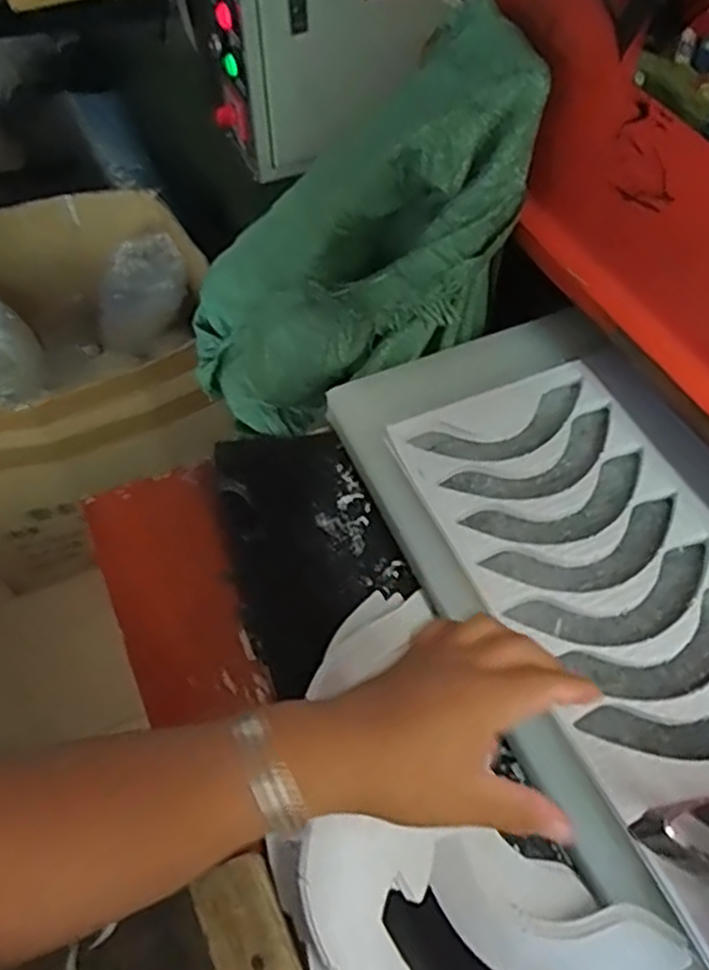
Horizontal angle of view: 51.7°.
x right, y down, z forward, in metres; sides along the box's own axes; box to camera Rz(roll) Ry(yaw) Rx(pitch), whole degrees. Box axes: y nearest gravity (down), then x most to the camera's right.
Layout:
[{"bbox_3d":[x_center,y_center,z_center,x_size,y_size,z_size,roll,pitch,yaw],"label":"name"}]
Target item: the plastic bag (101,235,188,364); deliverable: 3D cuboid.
[{"bbox_3d":[-0.496,-0.439,1.701,0.177,0.325,0.048,6,49,-28],"label":"plastic bag"}]

